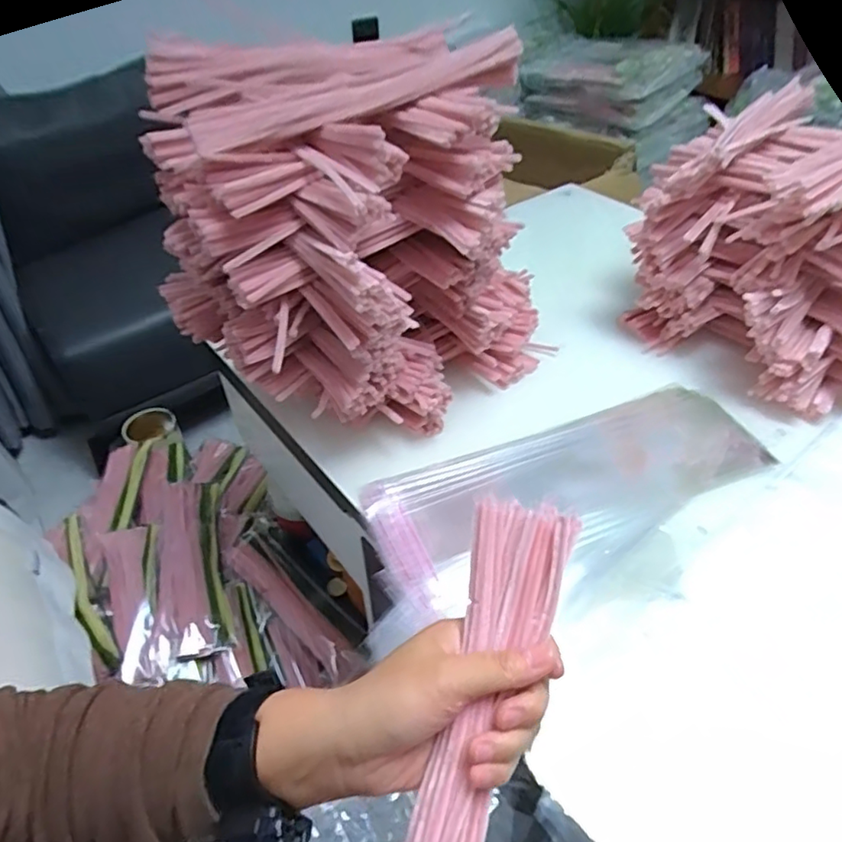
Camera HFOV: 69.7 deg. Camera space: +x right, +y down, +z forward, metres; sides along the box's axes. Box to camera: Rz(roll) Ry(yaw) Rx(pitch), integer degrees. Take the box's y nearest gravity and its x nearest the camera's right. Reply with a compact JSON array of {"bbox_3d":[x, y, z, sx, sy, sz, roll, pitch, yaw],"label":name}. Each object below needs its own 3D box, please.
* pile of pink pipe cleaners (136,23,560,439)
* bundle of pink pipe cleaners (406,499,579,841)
[{"bbox_3d":[-0.057,-0.185,0.628,0.341,0.294,0.278,-35,52,-29],"label":"pile of pink pipe cleaners"},{"bbox_3d":[0.009,0.183,0.282,0.059,0.036,0.299,16,76,18],"label":"bundle of pink pipe cleaners"}]

